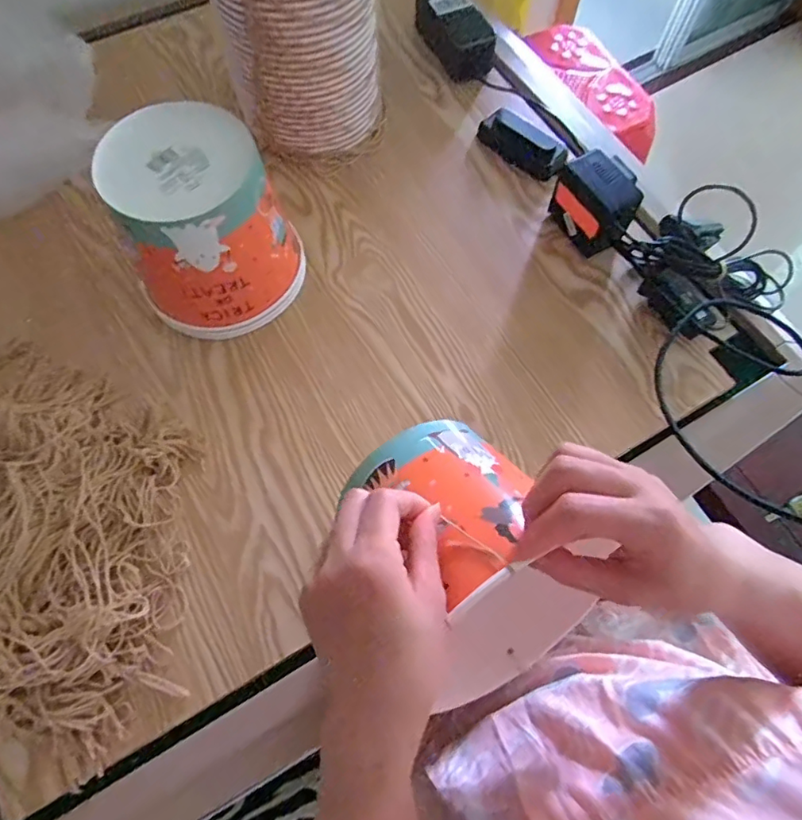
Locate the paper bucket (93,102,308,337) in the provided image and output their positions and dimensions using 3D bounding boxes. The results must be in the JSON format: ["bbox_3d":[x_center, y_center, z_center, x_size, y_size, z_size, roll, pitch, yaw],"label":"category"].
[{"bbox_3d":[-0.179,-0.170,0.497,0.137,0.147,0.141,0,67,-1],"label":"paper bucket"}]

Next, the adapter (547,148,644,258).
[{"bbox_3d":[0.208,-0.217,0.556,0.061,0.074,0.089,-30,71,-12],"label":"adapter"}]

